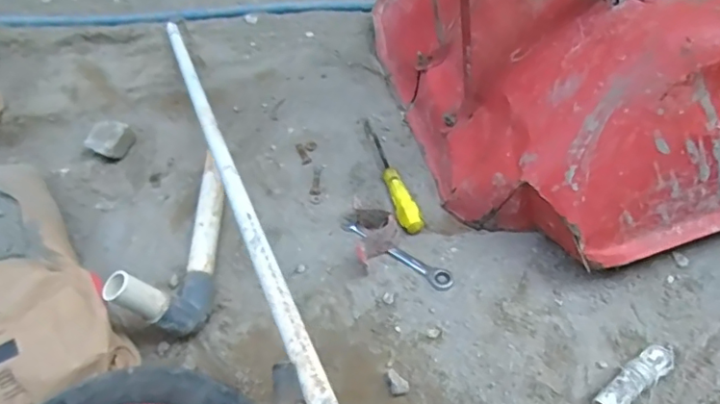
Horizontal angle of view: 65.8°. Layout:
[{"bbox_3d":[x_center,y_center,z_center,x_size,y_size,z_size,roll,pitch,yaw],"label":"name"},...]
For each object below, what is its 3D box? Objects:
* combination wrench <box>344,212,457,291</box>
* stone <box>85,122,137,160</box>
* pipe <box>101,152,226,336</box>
[{"bbox_3d":[0.046,0.064,0.718,0.168,0.005,0.028,30,61,23],"label":"combination wrench"},{"bbox_3d":[-0.374,-0.093,0.830,0.059,0.043,0.068,14,56,13],"label":"stone"},{"bbox_3d":[-0.220,0.031,0.683,0.074,0.122,0.262,-1,54,3],"label":"pipe"}]

